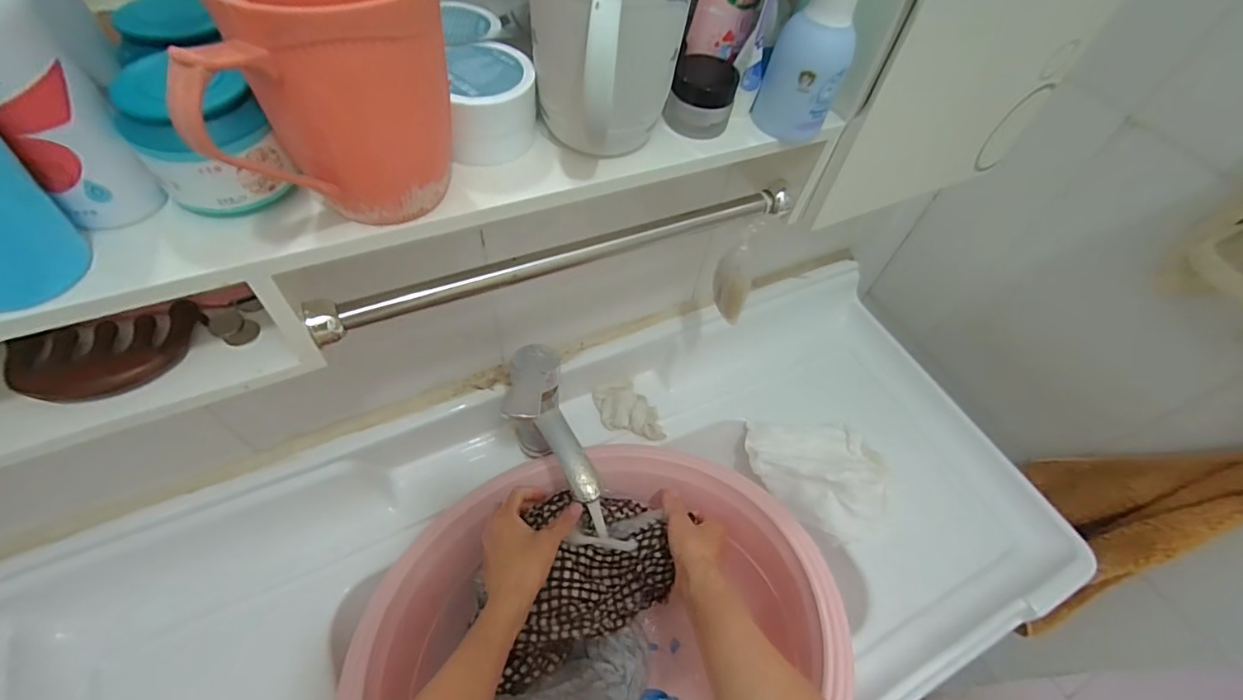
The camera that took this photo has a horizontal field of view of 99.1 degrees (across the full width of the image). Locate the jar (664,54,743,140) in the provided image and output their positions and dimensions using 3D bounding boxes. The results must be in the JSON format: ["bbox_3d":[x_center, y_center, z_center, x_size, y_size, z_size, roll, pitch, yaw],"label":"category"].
[{"bbox_3d":[0.055,-0.172,0.357,0.043,0.033,0.051,15,54,5],"label":"jar"}]

